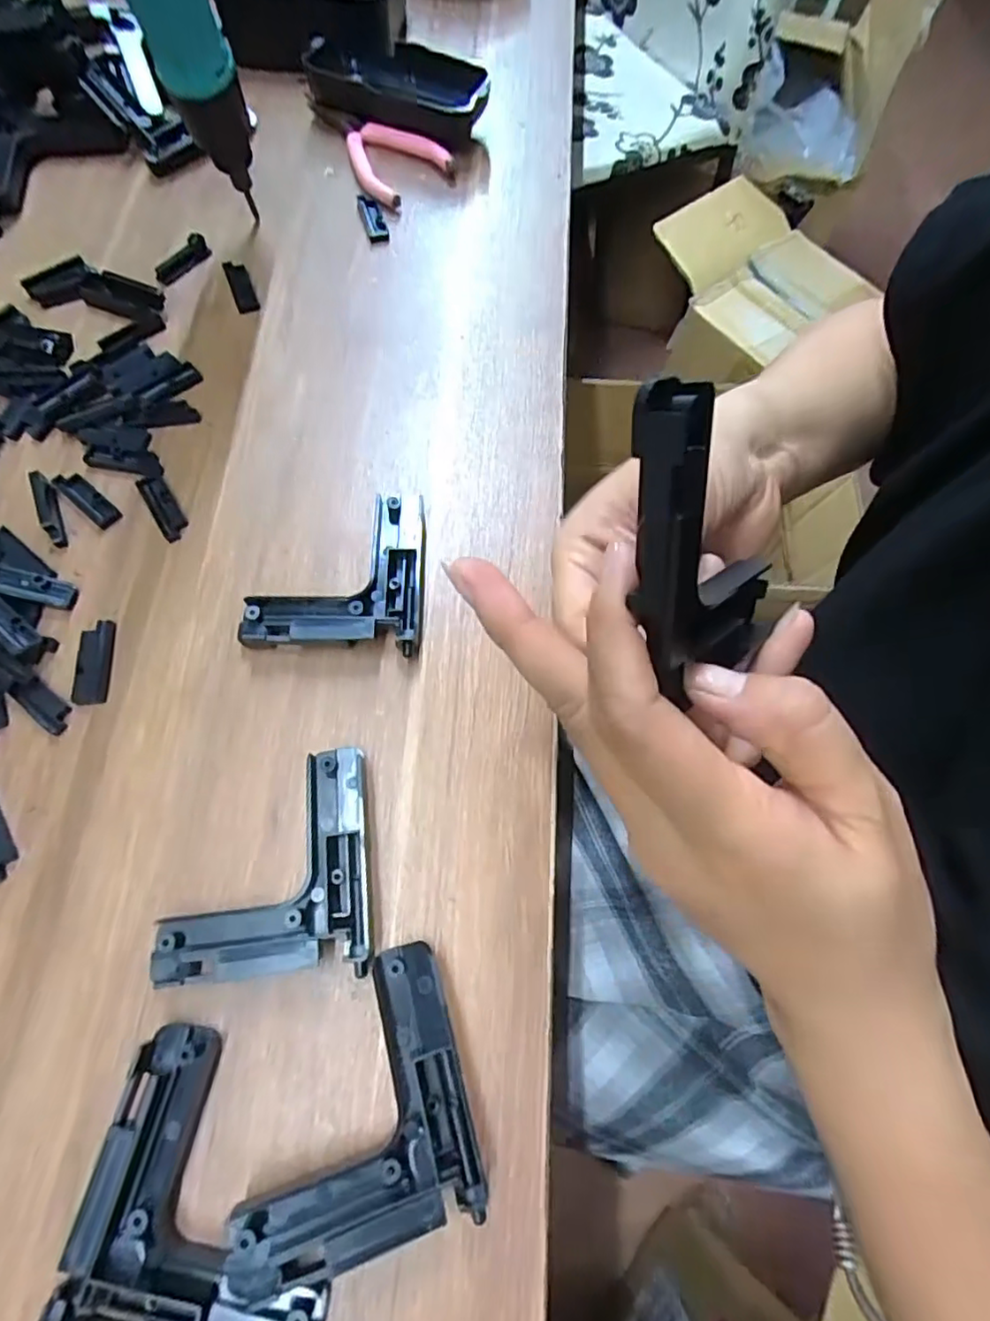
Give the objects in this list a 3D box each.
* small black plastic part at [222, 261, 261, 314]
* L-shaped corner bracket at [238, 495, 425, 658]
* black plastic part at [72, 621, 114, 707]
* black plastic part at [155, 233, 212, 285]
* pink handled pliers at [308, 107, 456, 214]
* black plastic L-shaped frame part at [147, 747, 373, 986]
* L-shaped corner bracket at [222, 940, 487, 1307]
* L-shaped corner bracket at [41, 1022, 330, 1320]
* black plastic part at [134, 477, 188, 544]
[{"bbox_3d":[-0.138,-0.204,0.326,0.012,0.004,0.036,-20,71,-10],"label":"small black plastic part"},{"bbox_3d":[-0.068,-0.040,0.260,0.073,0.014,0.076,2,68,-2],"label":"L-shaped corner bracket"},{"bbox_3d":[-0.165,0.000,0.247,0.013,0.004,0.035,-2,68,-3],"label":"black plastic part"},{"bbox_3d":[-0.171,-0.221,0.329,0.013,0.008,0.035,33,71,10],"label":"black plastic part"},{"bbox_3d":[-0.077,-0.313,0.367,0.103,0.014,0.052,42,72,13],"label":"pink handled pliers"},{"bbox_3d":[-0.080,0.071,0.218,0.072,0.015,0.077,-2,68,-3],"label":"black plastic L-shaped frame part"},{"bbox_3d":[-0.047,0.138,0.190,0.072,0.021,0.075,-11,69,-7],"label":"L-shaped corner bracket"},{"bbox_3d":[-0.082,0.160,0.182,0.074,0.015,0.075,11,68,2],"label":"L-shaped corner bracket"},{"bbox_3d":[-0.151,-0.071,0.274,0.012,0.004,0.036,-30,73,-13],"label":"black plastic part"}]

